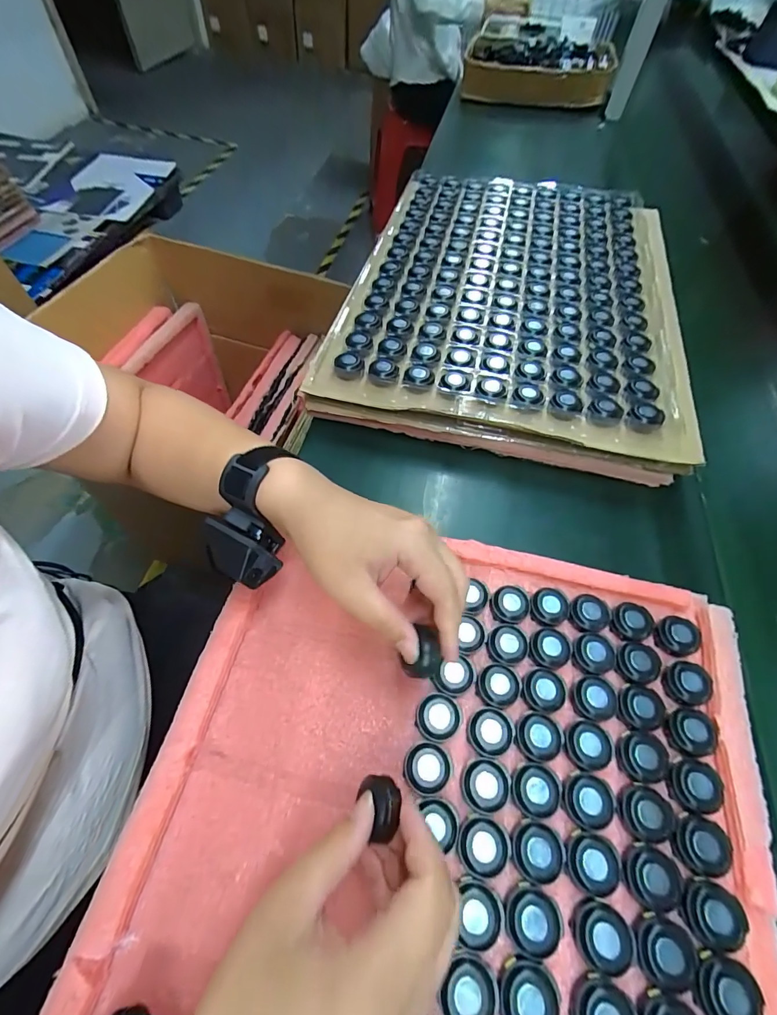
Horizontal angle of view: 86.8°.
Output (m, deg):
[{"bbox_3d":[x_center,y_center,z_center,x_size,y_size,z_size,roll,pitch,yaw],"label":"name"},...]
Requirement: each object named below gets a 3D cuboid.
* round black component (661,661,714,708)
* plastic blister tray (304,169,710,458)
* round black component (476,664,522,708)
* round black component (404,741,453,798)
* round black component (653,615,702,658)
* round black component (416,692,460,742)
[{"bbox_3d":[0.216,0.126,0.294,0.035,0.010,0.028,-12,60,-12],"label":"round black component"},{"bbox_3d":[0.160,-0.295,0.521,0.370,0.016,0.509,12,58,7],"label":"plastic blister tray"},{"bbox_3d":[0.079,0.127,0.294,0.030,0.012,0.028,2,58,-3],"label":"round black component"},{"bbox_3d":[0.025,0.169,0.266,0.030,0.015,0.028,2,58,-3],"label":"round black component"},{"bbox_3d":[0.222,0.098,0.314,0.030,0.014,0.029,2,58,-3],"label":"round black component"},{"bbox_3d":[0.035,0.144,0.282,0.029,0.013,0.028,2,58,-3],"label":"round black component"}]

